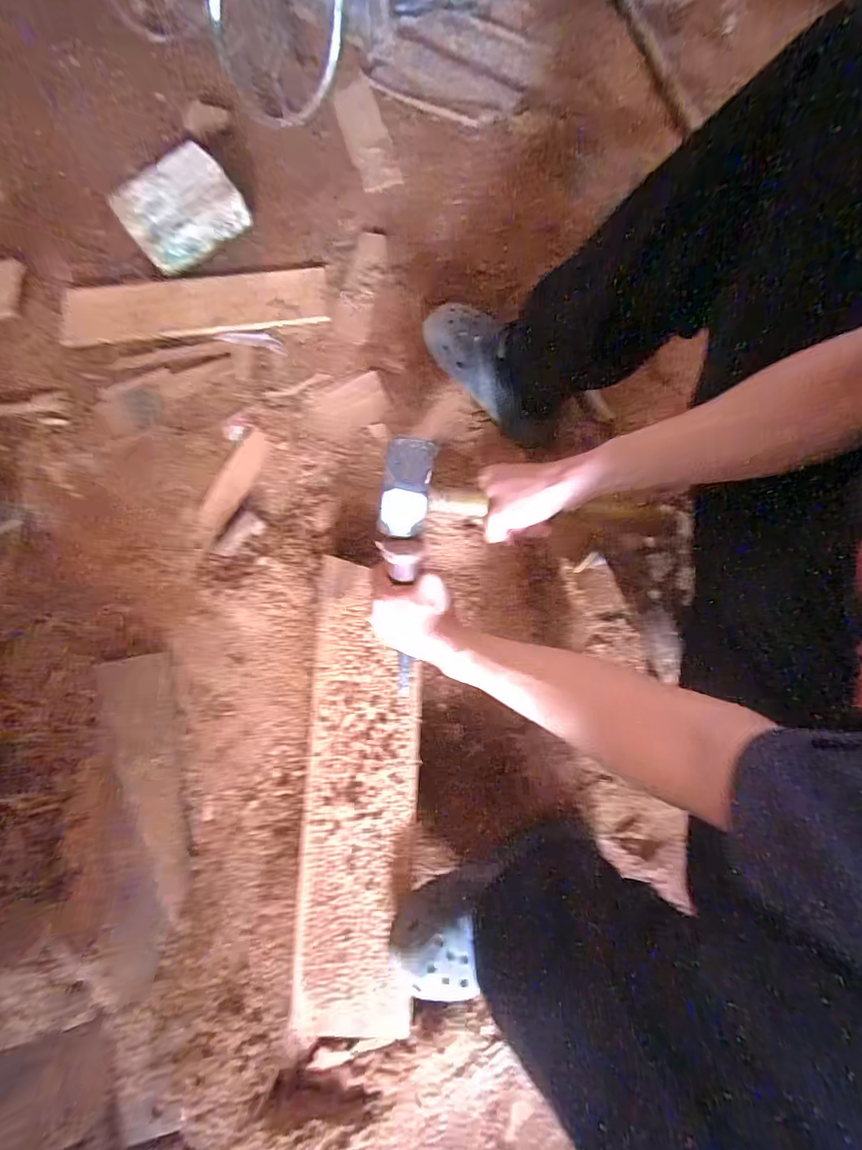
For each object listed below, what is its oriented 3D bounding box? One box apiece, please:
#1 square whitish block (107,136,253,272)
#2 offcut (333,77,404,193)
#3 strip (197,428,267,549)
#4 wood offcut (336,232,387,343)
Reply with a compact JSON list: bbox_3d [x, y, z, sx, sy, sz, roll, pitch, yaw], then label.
[{"bbox_3d":[-0.394,-0.577,0.734,0.167,0.073,0.120,-37,78,-10],"label":"square whitish block"},{"bbox_3d":[-0.117,-0.779,0.814,0.081,0.014,0.230,-17,75,-5],"label":"offcut"},{"bbox_3d":[-0.290,-0.132,0.683,0.051,0.004,0.177,23,76,6],"label":"strip"},{"bbox_3d":[-0.112,-0.472,0.758,0.054,0.012,0.208,11,75,3],"label":"wood offcut"}]

